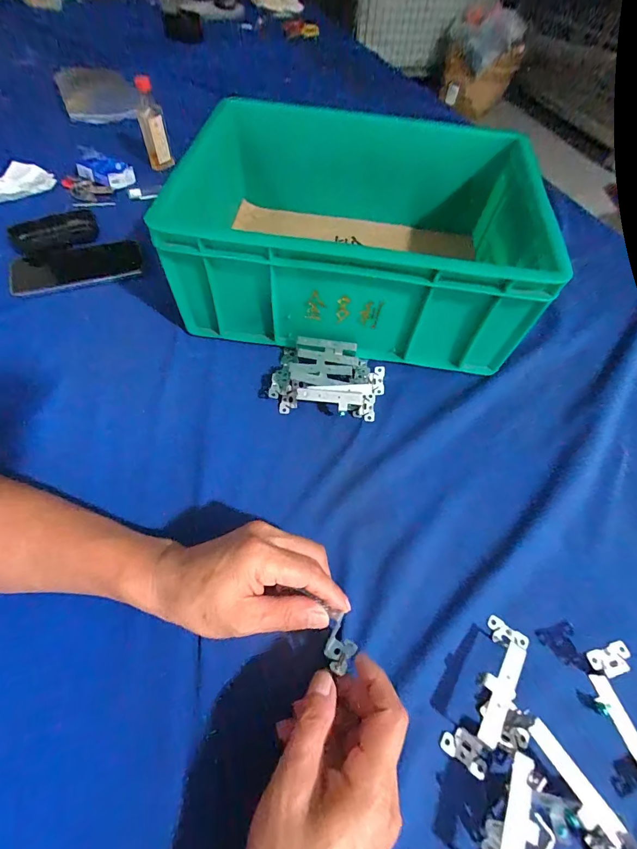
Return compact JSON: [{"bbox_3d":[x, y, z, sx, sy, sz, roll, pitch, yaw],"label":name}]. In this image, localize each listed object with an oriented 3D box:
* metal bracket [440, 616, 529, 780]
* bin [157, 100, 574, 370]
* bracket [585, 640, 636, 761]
[{"bbox_3d":[0.133,0.200,0.280,0.032,0.029,0.104,33,62,16],"label":"metal bracket"},{"bbox_3d":[0.048,-0.234,0.482,0.416,0.156,0.292,6,58,0],"label":"bin"},{"bbox_3d":[0.238,0.225,0.276,0.032,0.029,0.107,-13,60,-11],"label":"bracket"}]

